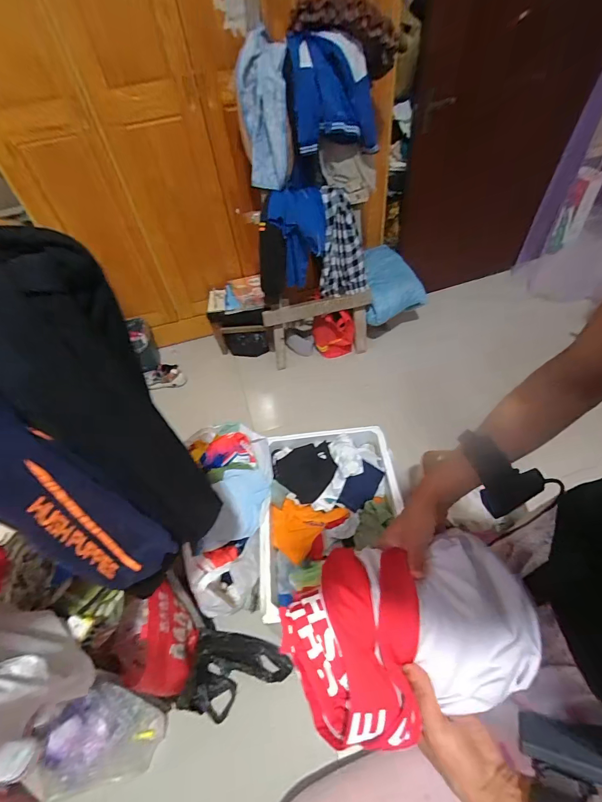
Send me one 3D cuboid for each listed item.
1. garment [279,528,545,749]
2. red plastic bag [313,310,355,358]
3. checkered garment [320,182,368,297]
[{"bbox_3d":[0.116,0.223,0.376,0.259,0.073,0.169,-10,50,-2],"label":"garment"},{"bbox_3d":[0.163,-0.323,1.781,0.203,0.252,0.073,-3,50,3],"label":"red plastic bag"},{"bbox_3d":[0.170,-0.657,1.532,0.214,0.441,0.059,-18,43,-8],"label":"checkered garment"}]

